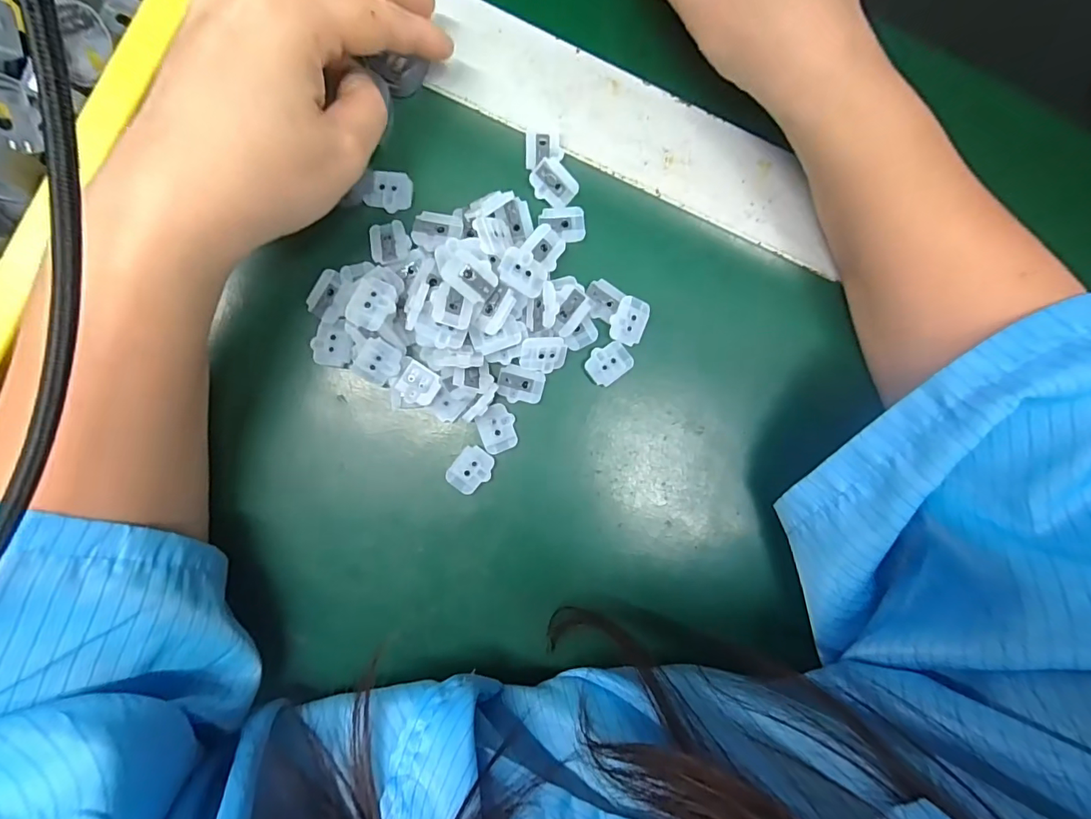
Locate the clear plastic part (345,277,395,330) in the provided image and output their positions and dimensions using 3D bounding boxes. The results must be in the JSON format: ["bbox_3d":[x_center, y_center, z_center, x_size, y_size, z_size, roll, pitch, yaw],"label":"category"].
[{"bbox_3d":[-0.073,-0.045,0.198,0.017,0.006,0.021,21,88,-5],"label":"clear plastic part"}]

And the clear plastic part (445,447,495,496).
[{"bbox_3d":[-0.034,0.028,0.215,0.017,0.004,0.021,37,87,-4],"label":"clear plastic part"}]

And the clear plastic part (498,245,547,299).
[{"bbox_3d":[-0.009,-0.059,0.203,0.021,0.004,0.017,28,80,-25],"label":"clear plastic part"}]

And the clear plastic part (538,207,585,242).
[{"bbox_3d":[0.008,-0.087,0.219,0.021,0.005,0.015,-2,90,-5],"label":"clear plastic part"}]

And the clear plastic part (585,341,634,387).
[{"bbox_3d":[0.030,-0.022,0.220,0.021,0.004,0.017,-39,93,-4],"label":"clear plastic part"}]

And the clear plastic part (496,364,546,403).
[{"bbox_3d":[-0.011,-0.011,0.216,0.021,0.004,0.016,12,89,-5],"label":"clear plastic part"}]

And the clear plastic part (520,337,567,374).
[{"bbox_3d":[-0.001,-0.025,0.212,0.021,0.005,0.015,-2,90,-5],"label":"clear plastic part"}]

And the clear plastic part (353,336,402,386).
[{"bbox_3d":[-0.072,-0.020,0.202,0.017,0.006,0.018,34,87,-4],"label":"clear plastic part"}]

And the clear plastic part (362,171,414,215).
[{"bbox_3d":[-0.071,-0.099,0.212,0.020,0.004,0.017,1,90,-5],"label":"clear plastic part"}]

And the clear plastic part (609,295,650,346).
[{"bbox_3d":[0.040,-0.042,0.219,0.016,0.004,0.022,22,88,-5],"label":"clear plastic part"}]

